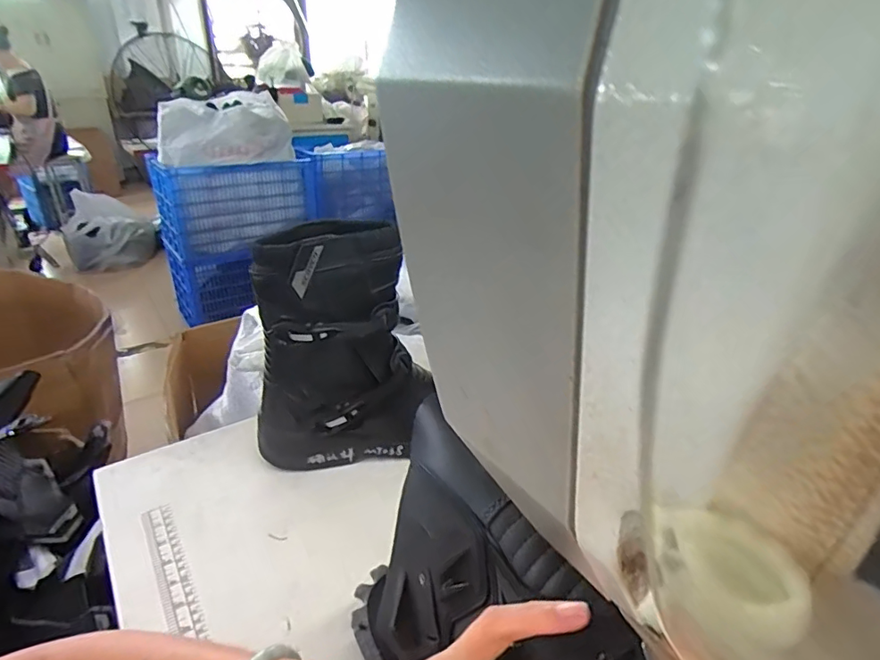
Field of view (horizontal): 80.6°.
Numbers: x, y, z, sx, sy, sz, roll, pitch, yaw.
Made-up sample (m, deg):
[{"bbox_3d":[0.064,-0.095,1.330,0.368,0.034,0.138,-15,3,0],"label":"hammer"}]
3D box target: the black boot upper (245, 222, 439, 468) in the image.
[{"bbox_3d":[-0.111,0.026,0.563,0.172,0.265,0.090,3,26,5],"label":"black boot upper"}]

